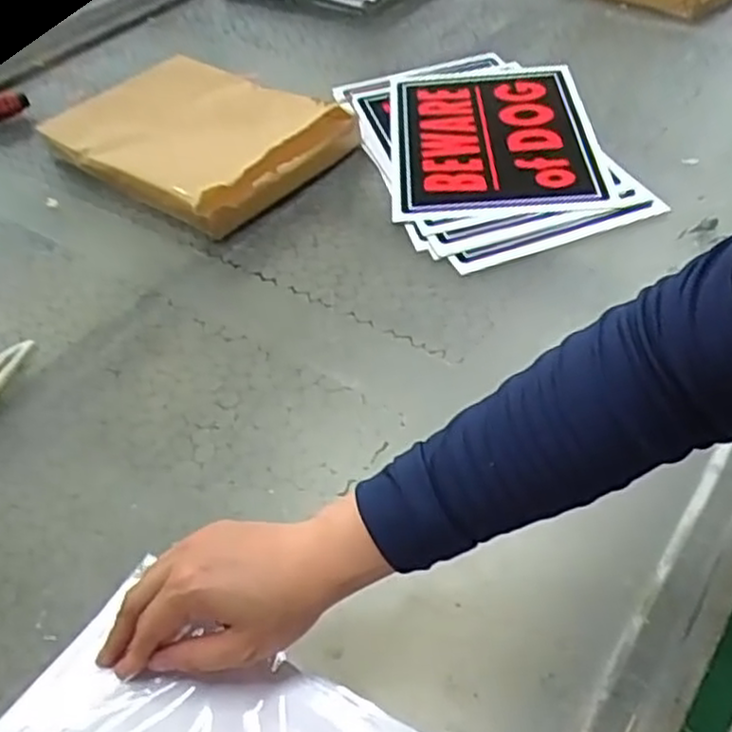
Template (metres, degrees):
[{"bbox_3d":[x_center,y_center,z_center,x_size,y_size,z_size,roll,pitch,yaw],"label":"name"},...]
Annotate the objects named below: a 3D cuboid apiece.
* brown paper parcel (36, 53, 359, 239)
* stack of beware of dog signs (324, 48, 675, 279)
[{"bbox_3d":[-0.210,-0.304,0.958,0.338,0.069,0.259,27,55,29],"label":"brown paper parcel"},{"bbox_3d":[0.152,-0.284,0.935,0.293,0.012,0.443,-14,46,-7],"label":"stack of beware of dog signs"}]

